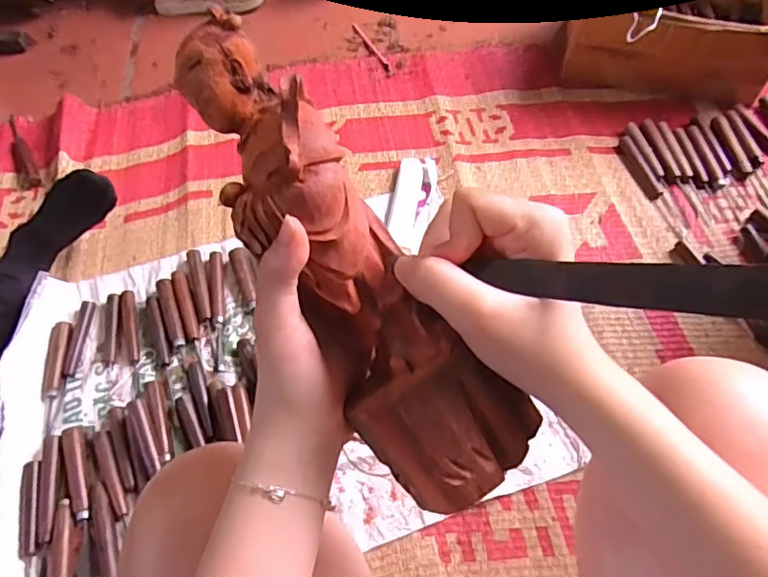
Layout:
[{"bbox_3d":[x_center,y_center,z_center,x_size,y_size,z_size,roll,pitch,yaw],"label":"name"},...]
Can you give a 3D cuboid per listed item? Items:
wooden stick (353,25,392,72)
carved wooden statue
[{"bbox_3d":[-0.023,-0.465,1.051,0.013,0.004,0.174,-24,60,-11],"label":"wooden stick"},{"bbox_3d":[-0.024,-0.011,0.285,0.068,0.081,0.250,-32,92,-15],"label":"carved wooden statue"}]

